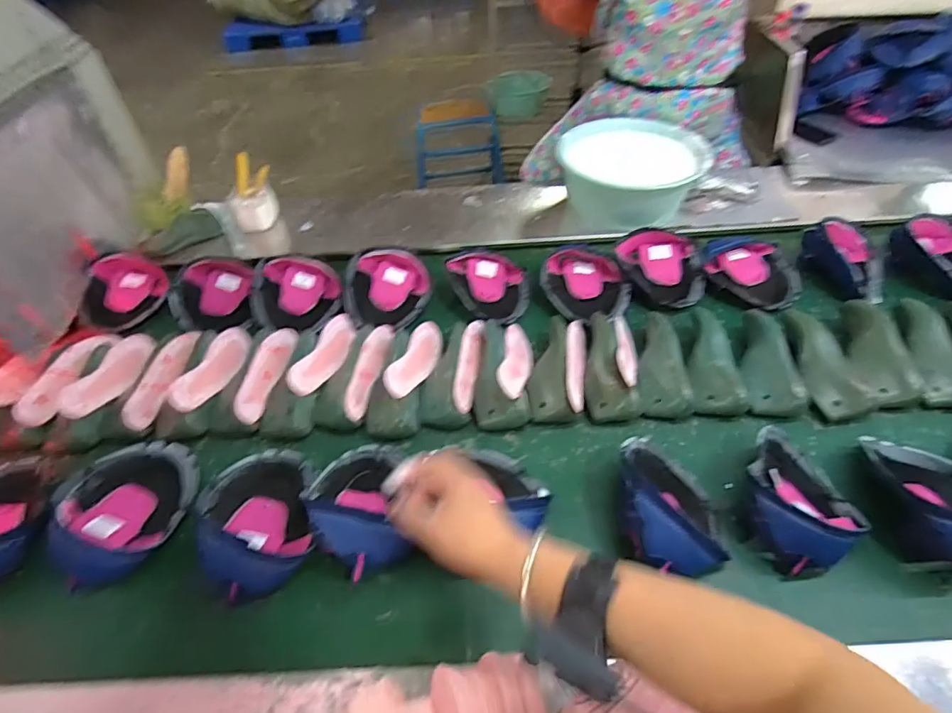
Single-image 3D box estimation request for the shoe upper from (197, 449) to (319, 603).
[{"bbox_3d":[-0.277,0.196,0.657,0.132,0.063,0.197,-10,50,-8],"label":"shoe upper"}]

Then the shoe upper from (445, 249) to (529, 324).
[{"bbox_3d":[0.032,-0.123,0.968,0.150,0.059,0.195,-10,50,-8],"label":"shoe upper"}]

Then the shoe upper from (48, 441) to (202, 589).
[{"bbox_3d":[-0.463,0.193,0.683,0.148,0.059,0.195,-5,50,-4],"label":"shoe upper"}]

